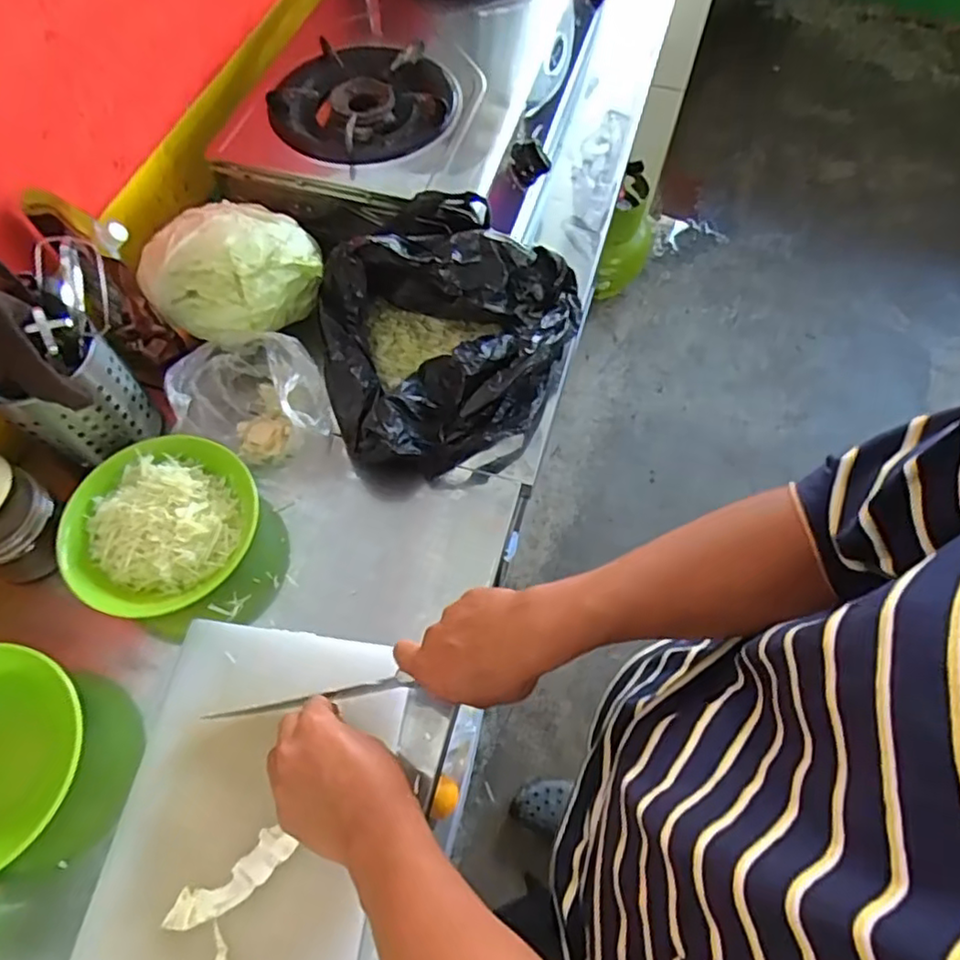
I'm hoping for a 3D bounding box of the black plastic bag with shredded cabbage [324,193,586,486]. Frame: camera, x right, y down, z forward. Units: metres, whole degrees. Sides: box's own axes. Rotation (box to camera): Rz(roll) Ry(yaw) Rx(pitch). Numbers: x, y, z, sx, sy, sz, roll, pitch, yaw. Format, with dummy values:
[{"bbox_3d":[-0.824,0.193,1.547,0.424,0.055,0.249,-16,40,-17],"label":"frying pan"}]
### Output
[{"bbox_3d":[-0.040,-0.148,0.665,0.231,0.133,0.281,29,66,14],"label":"black plastic bag with shredded cabbage"}]

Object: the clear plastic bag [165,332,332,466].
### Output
[{"bbox_3d":[-0.219,-0.078,0.637,0.151,0.090,0.113,19,64,9],"label":"clear plastic bag"}]

